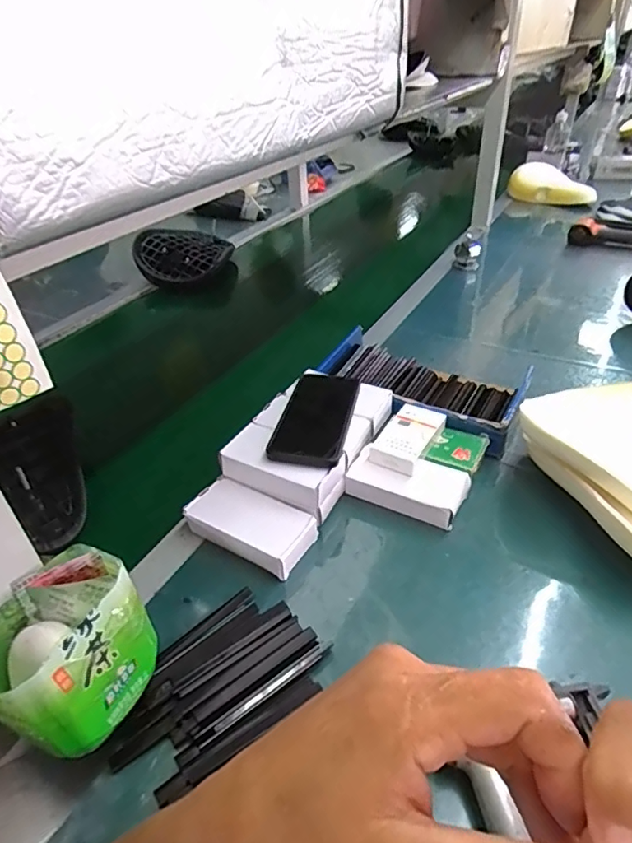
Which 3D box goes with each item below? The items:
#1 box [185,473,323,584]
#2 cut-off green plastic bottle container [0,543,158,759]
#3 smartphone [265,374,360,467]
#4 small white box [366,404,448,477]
[{"bbox_3d":[-0.069,0.106,0.538,0.126,0.030,0.065,19,43,27],"label":"box"},{"bbox_3d":[-0.171,0.157,0.360,0.082,0.086,0.105,20,43,28],"label":"cut-off green plastic bottle container"},{"bbox_3d":[0.002,-0.008,0.598,0.077,0.015,0.158,6,38,12],"label":"smartphone"},{"bbox_3d":[0.109,0.018,0.608,0.054,0.020,0.101,20,43,27],"label":"small white box"}]

